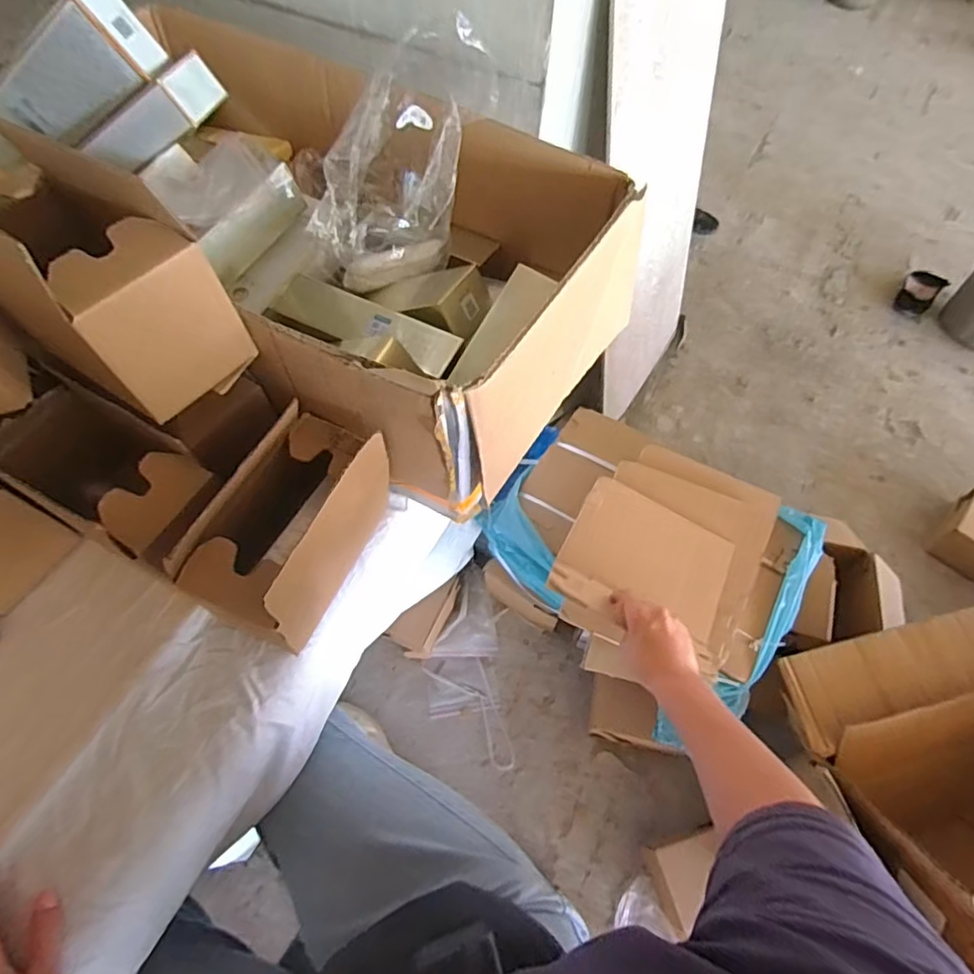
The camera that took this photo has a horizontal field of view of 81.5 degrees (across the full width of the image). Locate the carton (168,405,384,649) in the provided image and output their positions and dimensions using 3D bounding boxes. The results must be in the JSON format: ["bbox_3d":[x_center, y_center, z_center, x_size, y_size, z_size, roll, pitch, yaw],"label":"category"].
[{"bbox_3d":[-0.167,0.036,0.505,0.090,0.153,0.173,23,61,9],"label":"carton"}]

